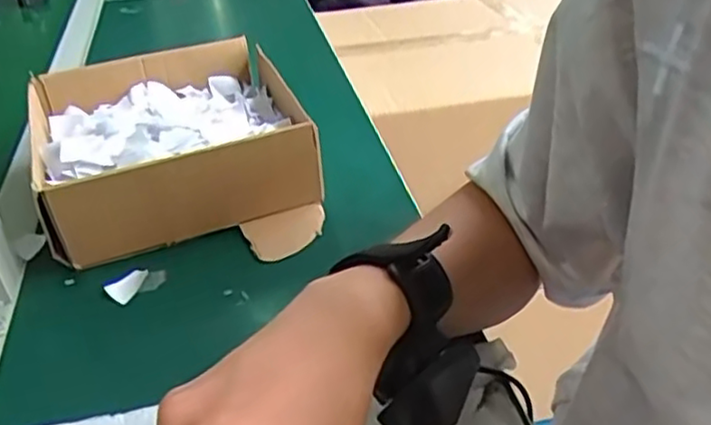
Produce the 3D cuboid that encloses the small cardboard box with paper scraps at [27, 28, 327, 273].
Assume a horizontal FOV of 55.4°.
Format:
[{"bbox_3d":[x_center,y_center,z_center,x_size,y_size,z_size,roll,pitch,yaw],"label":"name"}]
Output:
[{"bbox_3d":[-0.158,-0.065,0.580,0.208,0.074,0.281,-14,36,-14],"label":"small cardboard box with paper scraps"}]

